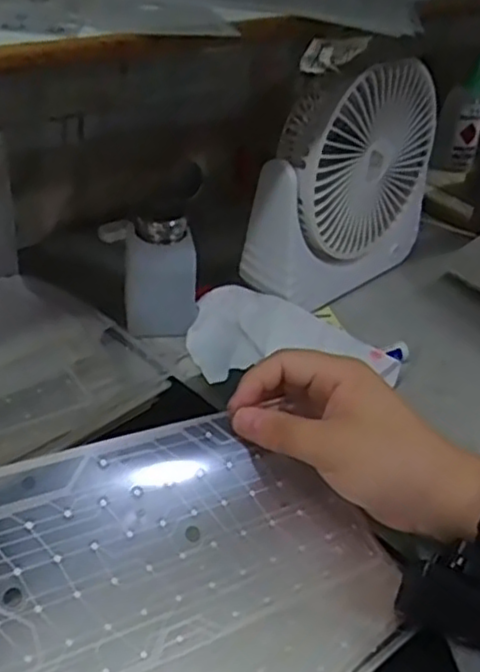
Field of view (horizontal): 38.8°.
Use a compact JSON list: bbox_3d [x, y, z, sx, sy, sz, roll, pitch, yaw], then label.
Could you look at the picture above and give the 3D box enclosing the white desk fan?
[{"bbox_3d":[0.092,-0.134,0.578,0.064,0.184,0.187,33,43,31],"label":"white desk fan"}]

